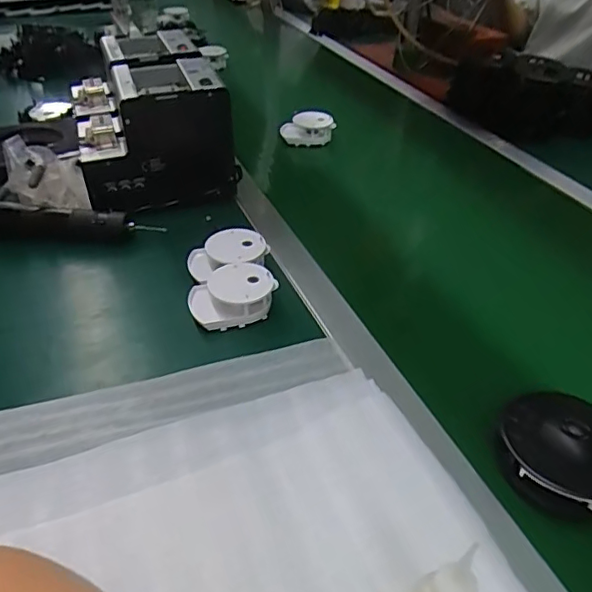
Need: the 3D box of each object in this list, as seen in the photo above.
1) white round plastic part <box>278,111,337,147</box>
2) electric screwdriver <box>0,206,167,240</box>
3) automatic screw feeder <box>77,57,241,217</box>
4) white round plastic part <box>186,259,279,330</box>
[{"bbox_3d":[0.020,-0.273,0.912,0.086,0.043,0.053,5,38,2],"label":"white round plastic part"},{"bbox_3d":[-0.289,-0.085,0.653,0.261,0.035,0.041,3,38,-2],"label":"electric screwdriver"},{"bbox_3d":[-0.180,-0.202,0.716,0.182,0.150,0.142,-11,40,-18],"label":"automatic screw feeder"},{"bbox_3d":[-0.063,-0.002,0.557,0.082,0.033,0.062,-13,41,-21],"label":"white round plastic part"}]

